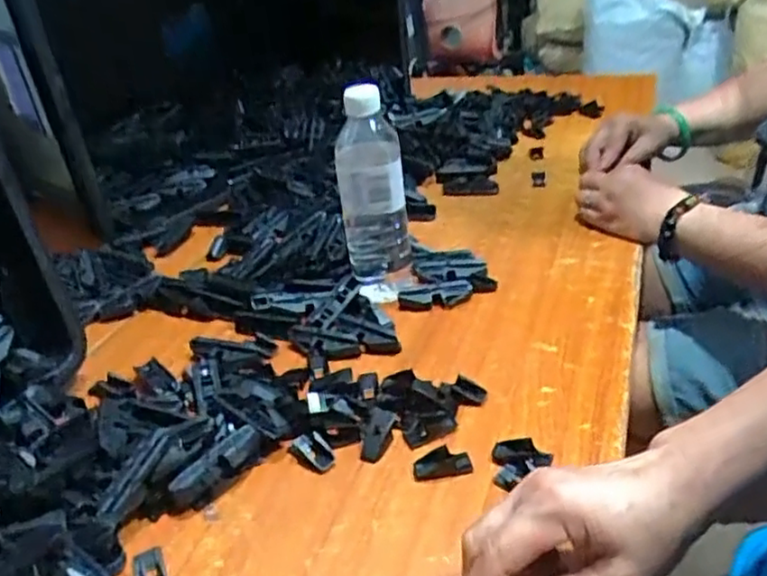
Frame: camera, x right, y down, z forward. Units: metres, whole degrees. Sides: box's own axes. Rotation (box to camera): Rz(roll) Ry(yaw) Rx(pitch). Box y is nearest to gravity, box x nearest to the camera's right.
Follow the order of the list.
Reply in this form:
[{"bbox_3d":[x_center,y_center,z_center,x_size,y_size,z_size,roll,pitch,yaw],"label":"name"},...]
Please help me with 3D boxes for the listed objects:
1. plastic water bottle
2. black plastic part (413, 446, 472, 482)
[{"bbox_3d":[-0.009,-0.091,0.645,0.066,0.186,0.063,-8,31,-2],"label":"plastic water bottle"},{"bbox_3d":[0.042,0.128,0.488,0.041,0.008,0.022,-9,32,-3],"label":"black plastic part"}]

